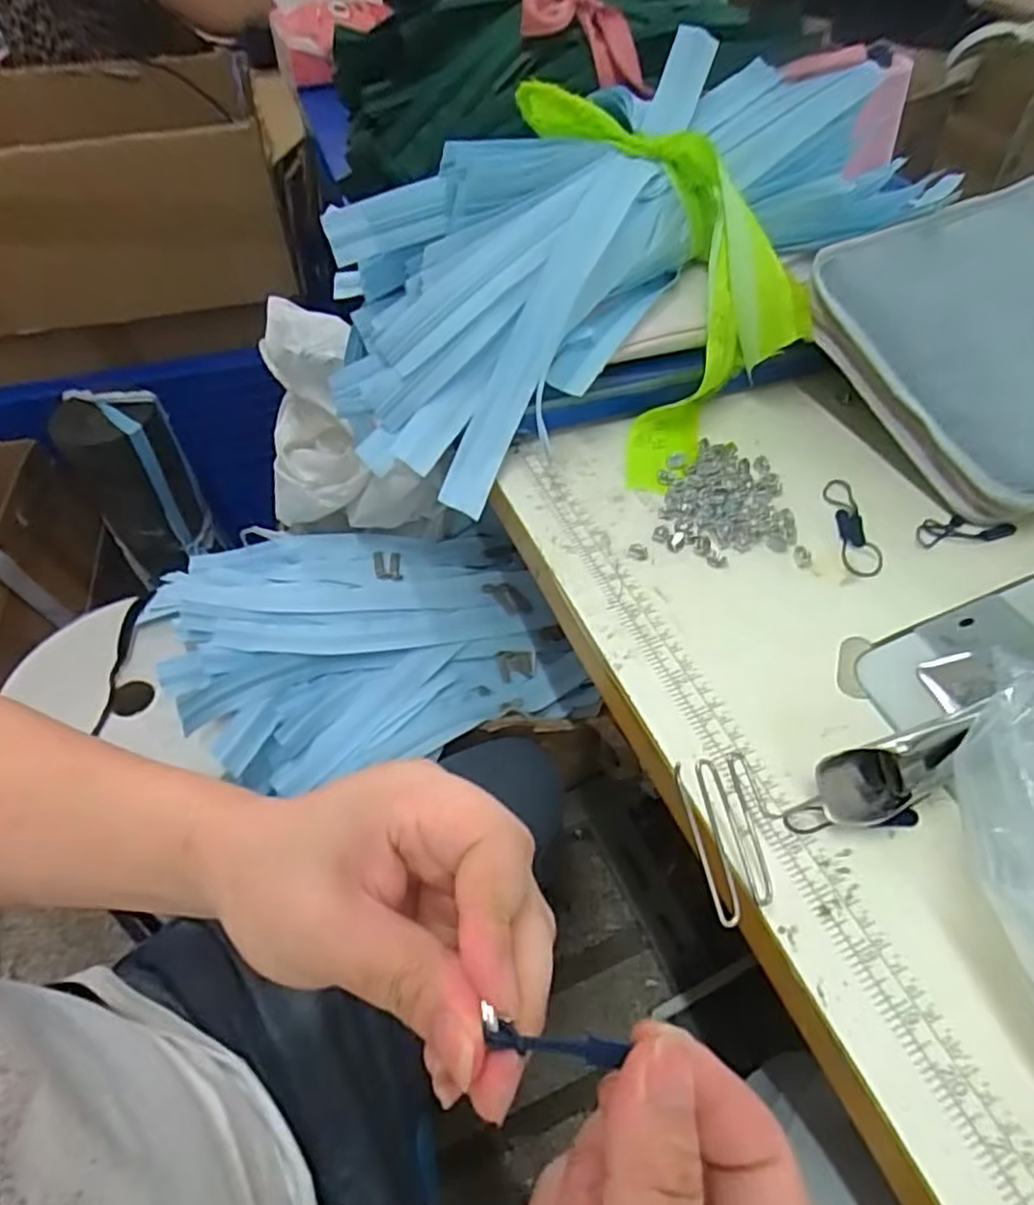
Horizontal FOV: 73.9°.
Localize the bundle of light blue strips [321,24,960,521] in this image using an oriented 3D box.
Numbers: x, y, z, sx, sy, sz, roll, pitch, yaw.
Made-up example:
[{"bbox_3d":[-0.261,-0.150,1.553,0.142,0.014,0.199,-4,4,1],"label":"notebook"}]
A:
[{"bbox_3d":[0.078,-0.286,0.527,0.509,0.093,0.220,-35,97,-11],"label":"bundle of light blue strips"}]

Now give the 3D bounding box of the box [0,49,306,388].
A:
[{"bbox_3d":[-0.607,-0.580,0.995,0.557,0.259,0.430,-20,54,-12],"label":"box"}]

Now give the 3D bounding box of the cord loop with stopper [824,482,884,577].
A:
[{"bbox_3d":[0.224,-0.051,0.465,0.024,0.006,0.082,-3,53,0],"label":"cord loop with stopper"}]

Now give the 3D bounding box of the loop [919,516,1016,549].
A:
[{"bbox_3d":[0.299,-0.050,0.462,0.065,0.004,0.021,-7,53,-3],"label":"loop"}]

